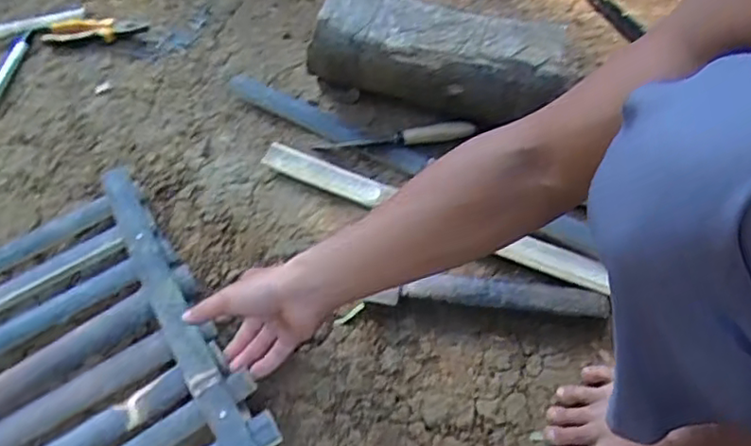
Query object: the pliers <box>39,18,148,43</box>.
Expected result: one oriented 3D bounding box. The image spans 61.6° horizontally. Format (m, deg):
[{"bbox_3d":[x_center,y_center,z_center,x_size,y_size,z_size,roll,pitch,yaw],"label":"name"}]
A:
[{"bbox_3d":[-0.411,-0.286,0.925,0.146,0.020,0.045,6,59,2],"label":"pliers"}]

